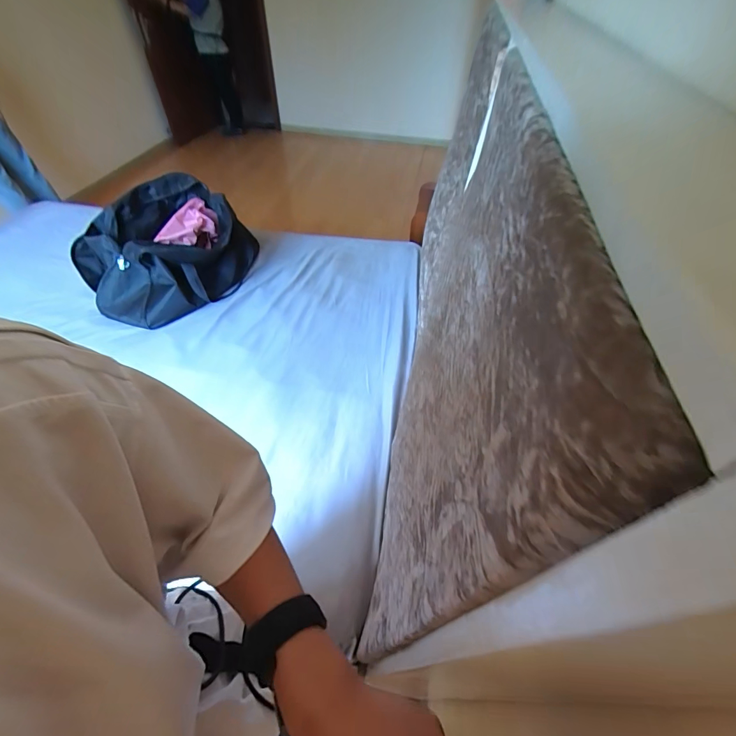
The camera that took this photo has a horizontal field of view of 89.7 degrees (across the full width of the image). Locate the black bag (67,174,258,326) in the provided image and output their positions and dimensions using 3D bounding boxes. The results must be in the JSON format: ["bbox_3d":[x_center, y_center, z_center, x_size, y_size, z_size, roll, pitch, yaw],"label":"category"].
[{"bbox_3d":[-0.722,-0.452,1.377,0.608,0.286,0.502,-24,52,-23],"label":"black bag"}]

